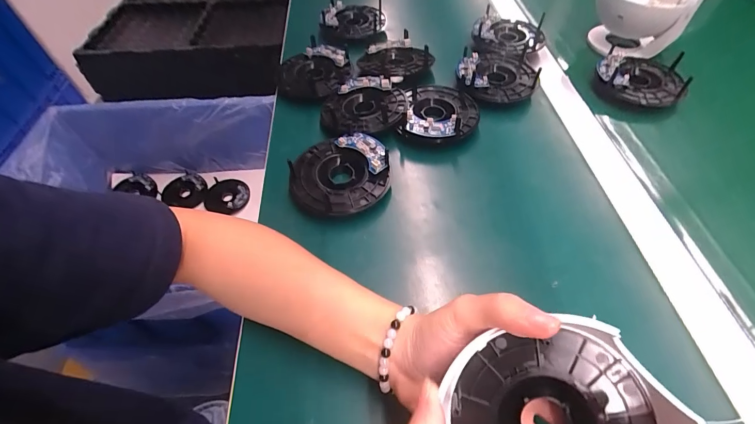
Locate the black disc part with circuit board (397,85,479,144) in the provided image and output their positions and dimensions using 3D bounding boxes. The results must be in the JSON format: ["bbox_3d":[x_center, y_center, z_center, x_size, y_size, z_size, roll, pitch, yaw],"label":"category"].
[{"bbox_3d":[0.073,-0.117,0.410,0.084,0.027,0.094,6,54,7],"label":"black disc part with circuit board"}]

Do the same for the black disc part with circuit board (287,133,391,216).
[{"bbox_3d":[-0.037,-0.038,0.359,0.096,0.028,0.091,-2,54,1],"label":"black disc part with circuit board"}]

